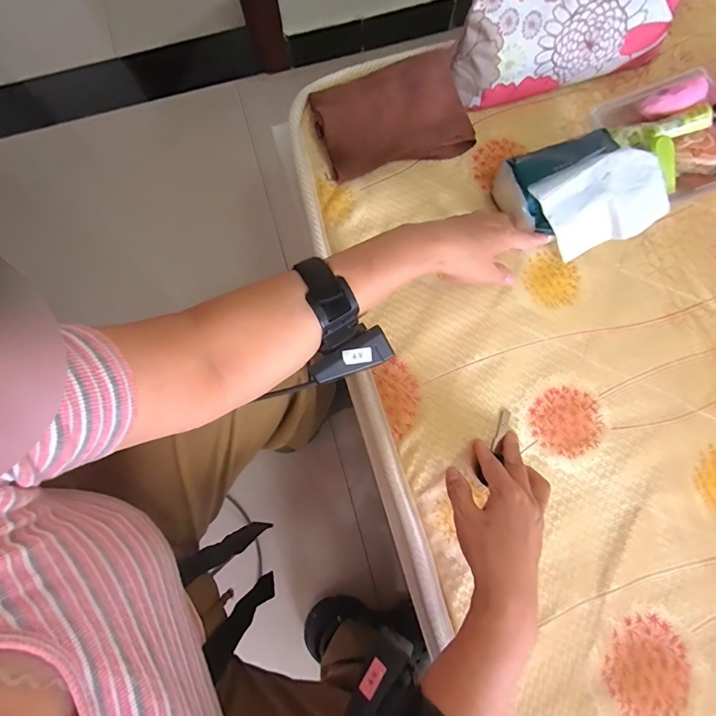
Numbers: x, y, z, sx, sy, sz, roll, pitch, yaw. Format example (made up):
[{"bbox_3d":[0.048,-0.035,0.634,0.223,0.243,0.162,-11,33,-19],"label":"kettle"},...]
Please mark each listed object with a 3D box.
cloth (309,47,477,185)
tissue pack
[{"bbox_3d":[0.036,-0.263,0.464,0.163,0.044,0.110,-19,80,-4],"label":"cloth"},{"bbox_3d":[0.222,-0.167,0.433,0.136,0.063,0.111,-20,80,-4],"label":"tissue pack"}]

